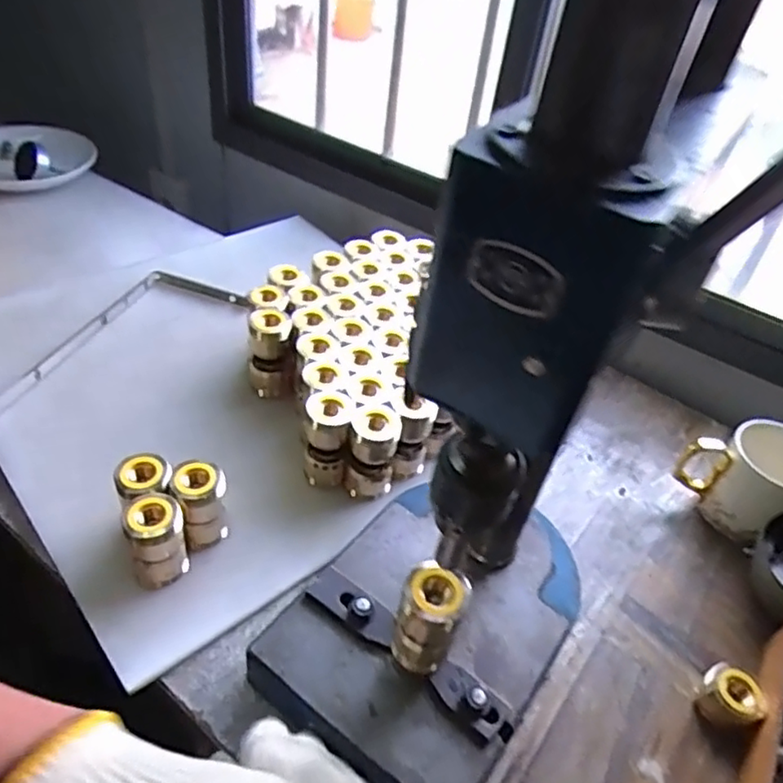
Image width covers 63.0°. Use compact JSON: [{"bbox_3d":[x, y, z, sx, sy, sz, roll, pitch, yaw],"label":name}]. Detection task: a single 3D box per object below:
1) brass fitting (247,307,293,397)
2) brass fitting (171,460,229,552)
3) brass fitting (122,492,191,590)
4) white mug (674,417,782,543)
[{"bbox_3d":[-0.126,-0.040,0.664,0.042,0.092,0.033,1,42,-7],"label":"brass fitting"},{"bbox_3d":[-0.155,0.095,0.525,0.039,0.077,0.031,-12,45,-21],"label":"brass fitting"},{"bbox_3d":[-0.183,0.118,0.499,0.041,0.079,0.042,-8,44,-17],"label":"brass fitting"},{"bbox_3d":[0.341,0.089,0.608,0.109,0.089,0.088,-13,45,-22],"label":"white mug"}]

